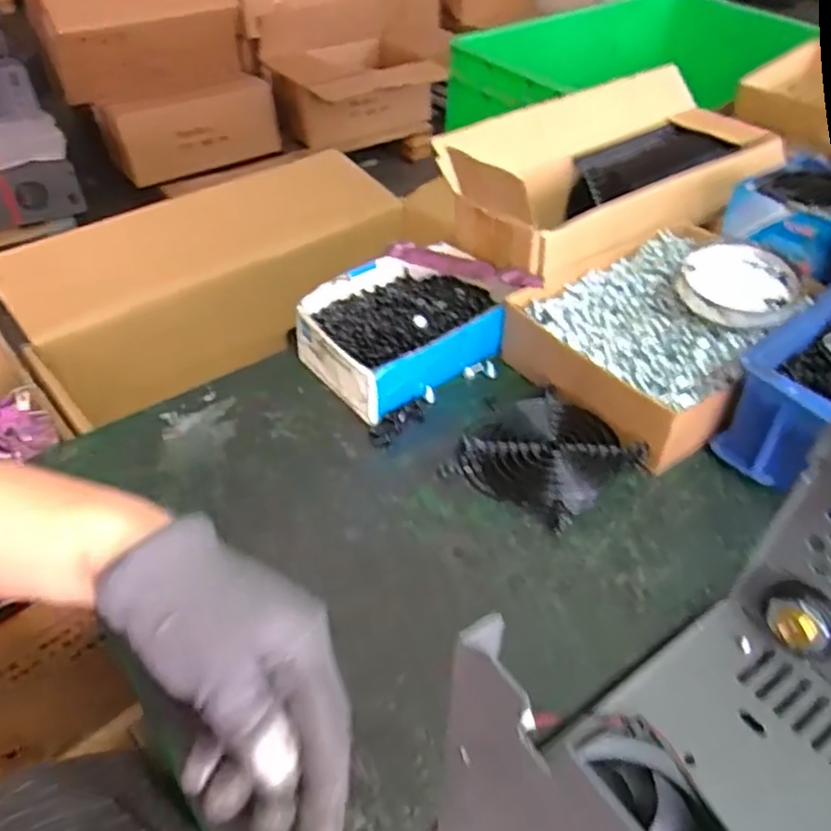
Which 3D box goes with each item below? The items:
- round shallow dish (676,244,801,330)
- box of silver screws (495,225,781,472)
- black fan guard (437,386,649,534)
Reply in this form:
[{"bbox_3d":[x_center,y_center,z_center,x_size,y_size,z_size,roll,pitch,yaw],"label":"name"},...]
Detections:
[{"bbox_3d":[0.248,-0.100,0.534,0.080,0.028,0.084,0,42,0],"label":"round shallow dish"},{"bbox_3d":[0.185,-0.054,0.530,0.194,0.058,0.166,-24,47,-24],"label":"box of silver screws"},{"bbox_3d":[0.084,0.027,0.463,0.093,0.026,0.096,-32,51,-30],"label":"black fan guard"}]

